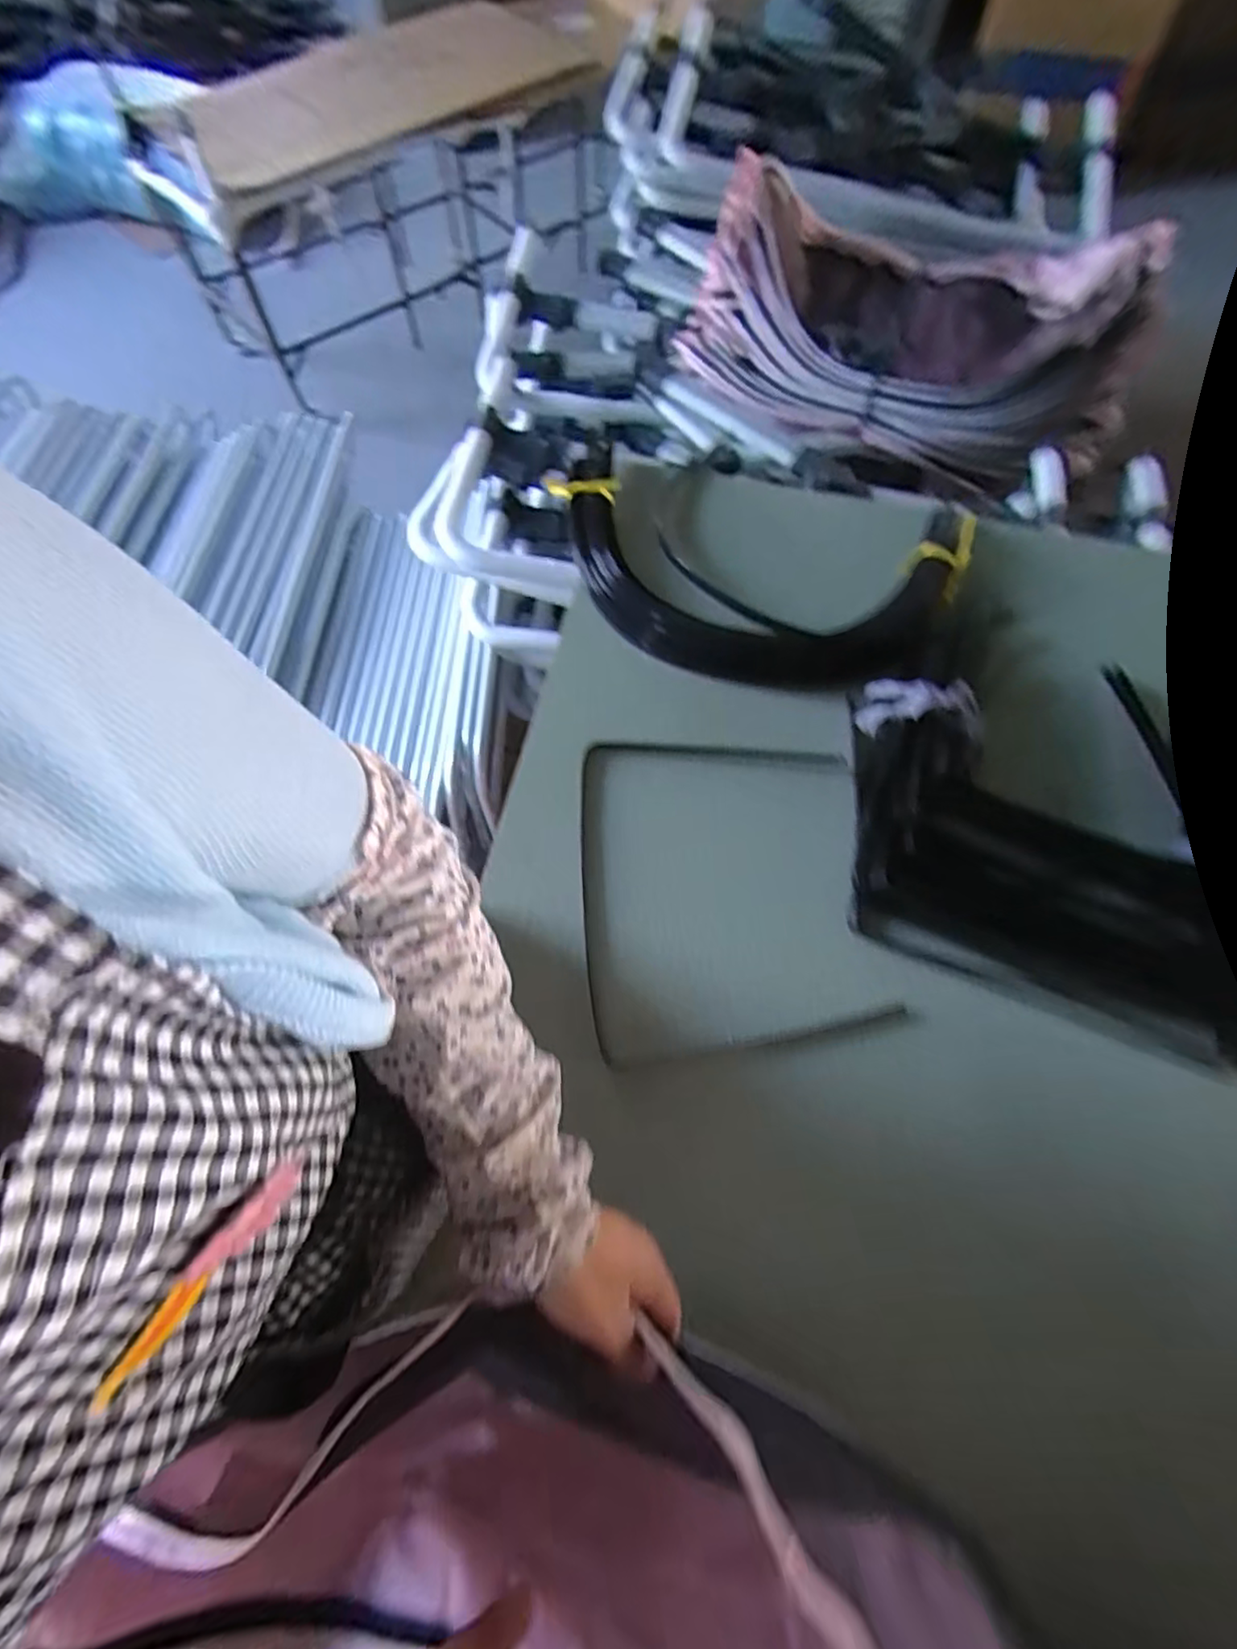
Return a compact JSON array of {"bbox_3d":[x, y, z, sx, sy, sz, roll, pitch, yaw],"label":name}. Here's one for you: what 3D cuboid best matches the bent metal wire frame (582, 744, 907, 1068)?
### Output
[{"bbox_3d":[0.103,0.057,0.610,0.273,0.010,0.311,-3,67,0],"label":"bent metal wire frame"}]

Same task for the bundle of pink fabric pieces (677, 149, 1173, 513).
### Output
[{"bbox_3d":[0.420,-0.720,0.963,0.669,0.256,0.246,19,68,9],"label":"bundle of pink fabric pieces"}]

